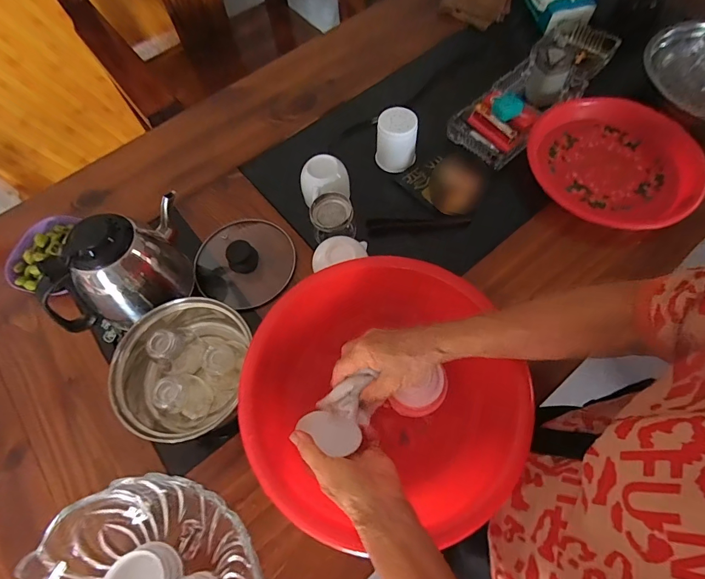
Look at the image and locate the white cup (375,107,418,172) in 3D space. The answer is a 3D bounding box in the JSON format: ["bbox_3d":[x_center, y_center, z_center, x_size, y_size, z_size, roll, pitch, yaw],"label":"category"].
[{"bbox_3d":[0.073,-0.251,0.652,0.066,0.076,0.056,5,65,5],"label":"white cup"}]

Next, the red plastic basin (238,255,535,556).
[{"bbox_3d":[0.040,0.116,0.456,0.309,0.092,0.287,-1,65,2],"label":"red plastic basin"}]

